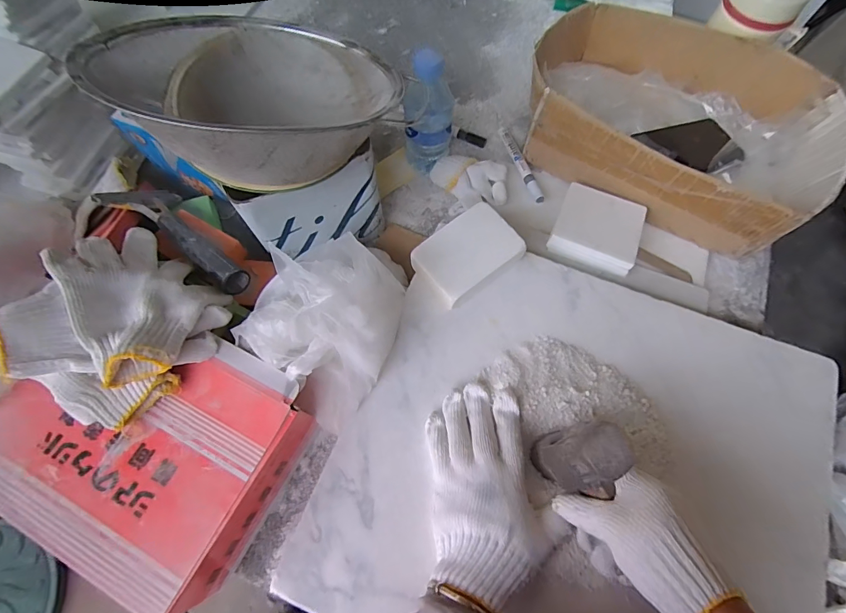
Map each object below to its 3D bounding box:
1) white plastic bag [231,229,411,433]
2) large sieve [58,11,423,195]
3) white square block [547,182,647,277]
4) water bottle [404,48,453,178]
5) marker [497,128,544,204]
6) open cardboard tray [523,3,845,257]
[{"bbox_3d":[-0.100,0.017,0.402,0.132,0.120,0.157,18,68,6],"label":"white plastic bag"},{"bbox_3d":[-0.150,-0.171,0.369,0.247,0.090,0.232,31,49,14],"label":"large sieve"},{"bbox_3d":[0.219,-0.098,0.519,0.100,0.026,0.106,24,69,9],"label":"white square block"},{"bbox_3d":[0.008,-0.238,0.525,0.060,0.143,0.056,3,67,0],"label":"water bottle"},{"bbox_3d":[0.136,-0.201,0.581,0.016,0.018,0.142,-14,68,-7],"label":"marker"},{"bbox_3d":[0.324,-0.249,0.547,0.376,0.098,0.253,37,71,13],"label":"open cardboard tray"}]

